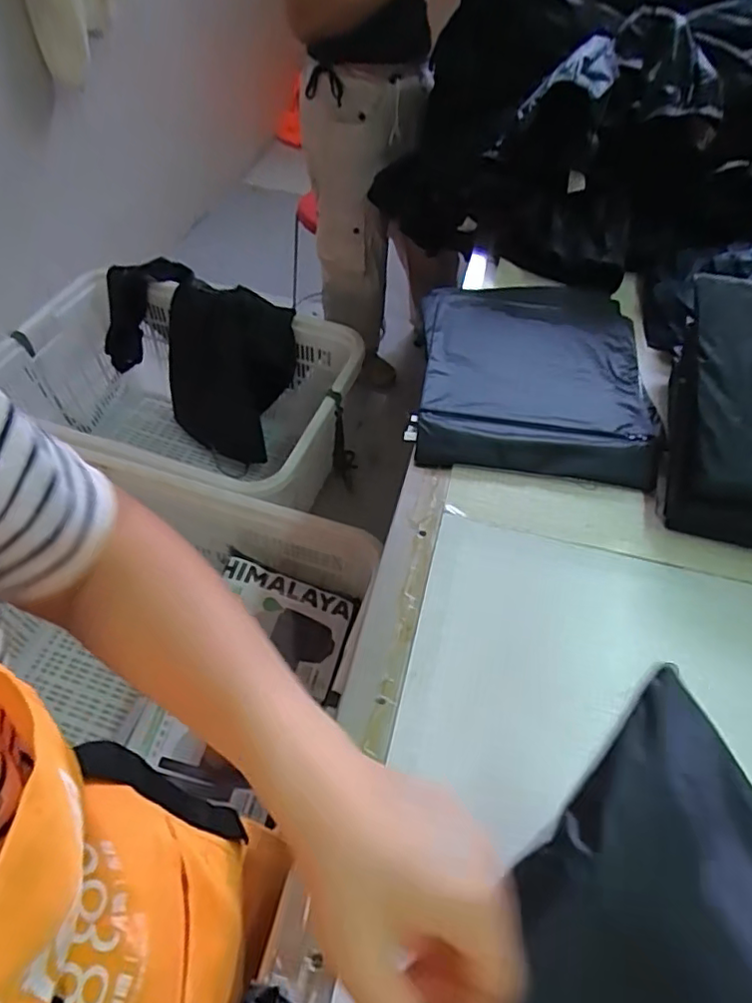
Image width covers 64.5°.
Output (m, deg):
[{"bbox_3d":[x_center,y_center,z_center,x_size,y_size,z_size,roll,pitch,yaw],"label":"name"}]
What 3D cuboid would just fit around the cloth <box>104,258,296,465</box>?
[{"bbox_3d":[-0.463,-0.375,1.603,0.514,0.427,0.102,22,26,10],"label":"cloth"}]

